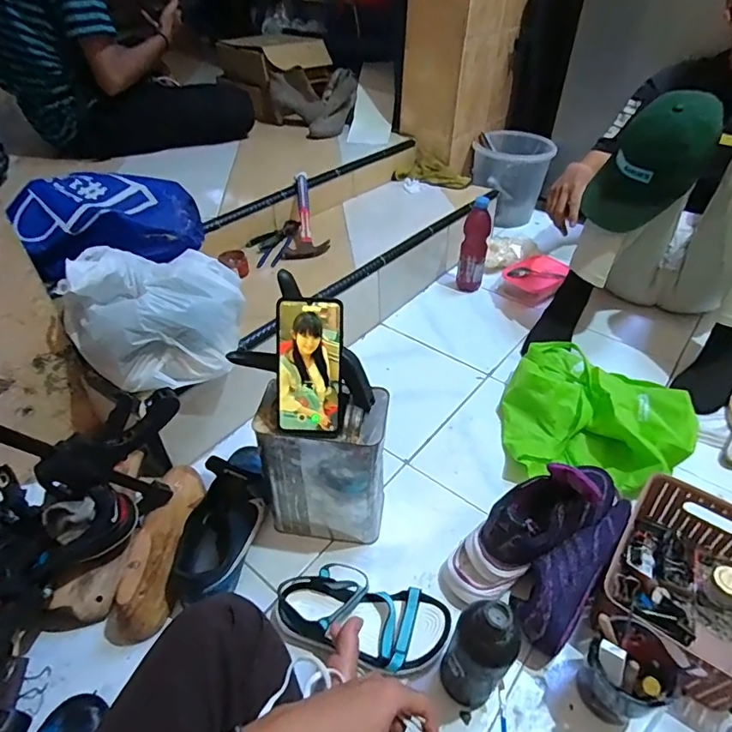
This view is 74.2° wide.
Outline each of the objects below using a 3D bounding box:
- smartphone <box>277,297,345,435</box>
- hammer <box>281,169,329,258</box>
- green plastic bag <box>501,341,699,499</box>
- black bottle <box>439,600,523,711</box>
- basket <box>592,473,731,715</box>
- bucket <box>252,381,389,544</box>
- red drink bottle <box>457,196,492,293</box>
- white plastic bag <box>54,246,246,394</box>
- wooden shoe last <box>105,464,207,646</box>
[{"bbox_3d":[-0.067,0.003,0.580,0.076,0.164,0.015,3,13,3],"label":"smartphone"},{"bbox_3d":[-0.143,-0.352,1.156,0.104,0.044,0.266,-3,63,-4],"label":"hammer"},{"bbox_3d":[0.411,0.079,0.879,0.303,0.088,0.323,10,42,11],"label":"green plastic bag"},{"bbox_3d":[0.124,0.323,0.537,0.067,0.175,0.057,24,47,25],"label":"black bottle"},{"bbox_3d":[0.440,0.294,0.640,0.210,0.094,0.248,29,49,29],"label":"basket"},{"bbox_3d":[-0.057,0.145,0.688,0.165,0.243,0.097,3,41,3],"label":"bucket"},{"bbox_3d":[0.269,-0.293,1.204,0.065,0.221,0.059,10,42,11],"label":"red drink bottle"},{"bbox_3d":[-0.318,-0.081,0.749,0.257,0.163,0.165,-21,45,-22],"label":"white plastic bag"},{"bbox_3d":[-0.295,0.247,0.704,0.081,0.086,0.268,3,41,4],"label":"wooden shoe last"}]

